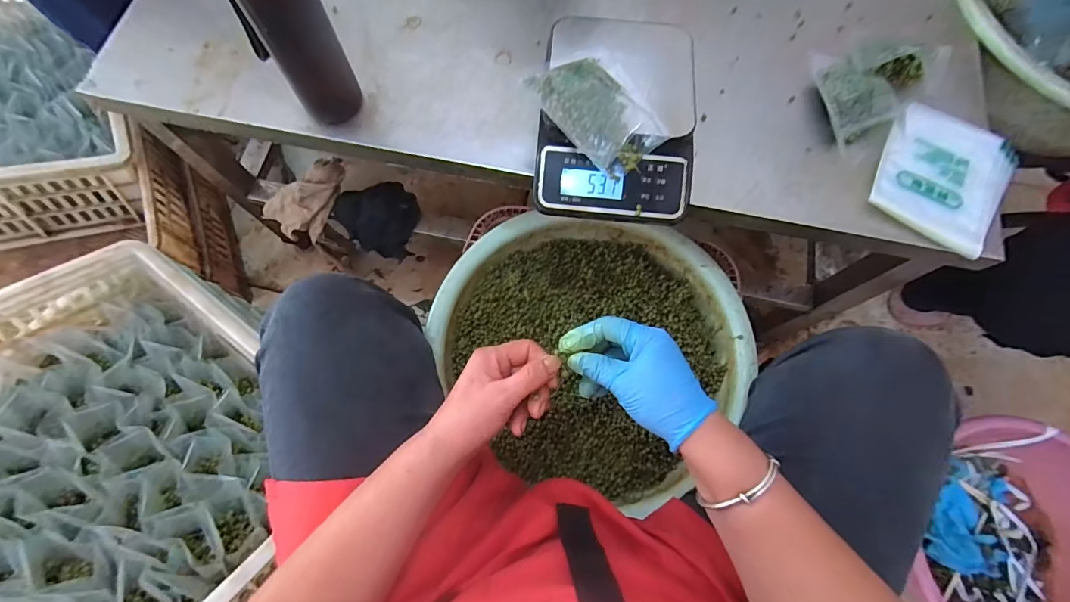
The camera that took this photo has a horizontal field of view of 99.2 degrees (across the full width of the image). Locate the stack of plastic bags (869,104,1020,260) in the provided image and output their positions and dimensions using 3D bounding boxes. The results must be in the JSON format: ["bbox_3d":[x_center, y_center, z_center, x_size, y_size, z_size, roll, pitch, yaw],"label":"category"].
[{"bbox_3d":[0.411,-0.127,0.462,0.117,0.014,0.151,29,74,9],"label":"stack of plastic bags"}]

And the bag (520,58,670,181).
[{"bbox_3d":[0.059,-0.178,0.425,0.082,0.039,0.125,-31,75,-10],"label":"bag"}]

